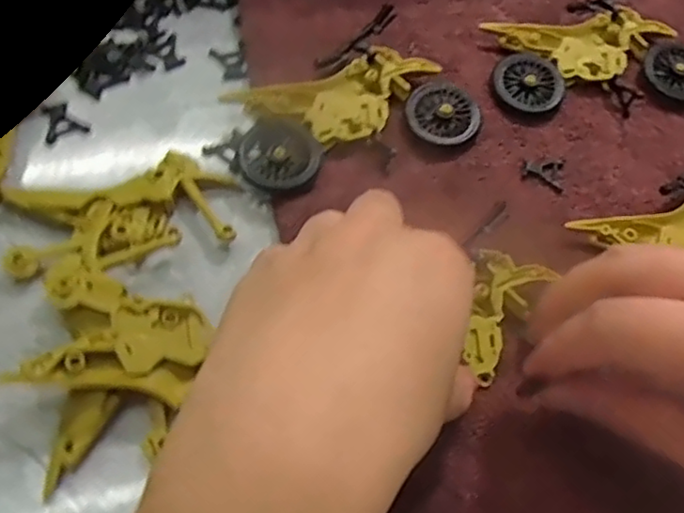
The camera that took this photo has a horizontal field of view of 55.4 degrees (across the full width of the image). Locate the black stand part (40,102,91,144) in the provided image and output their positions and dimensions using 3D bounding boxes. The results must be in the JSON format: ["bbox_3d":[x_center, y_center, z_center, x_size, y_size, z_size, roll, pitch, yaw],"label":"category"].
[{"bbox_3d":[-0.130,-0.064,0.306,0.019,0.004,0.022,-14,64,-13],"label":"black stand part"}]

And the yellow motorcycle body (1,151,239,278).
[{"bbox_3d":[-0.093,-0.018,0.280,0.094,0.014,0.052,-19,65,-15],"label":"yellow motorcycle body"}]

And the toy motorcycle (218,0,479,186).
[{"bbox_3d":[0.003,-0.069,0.310,0.113,0.022,0.071,-29,68,-19],"label":"toy motorcycle"}]

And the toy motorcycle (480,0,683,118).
[{"bbox_3d":[0.133,-0.108,0.349,0.112,0.017,0.074,-15,64,-13],"label":"toy motorcycle"}]

